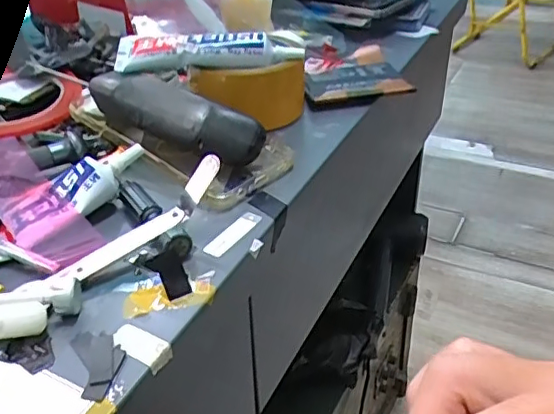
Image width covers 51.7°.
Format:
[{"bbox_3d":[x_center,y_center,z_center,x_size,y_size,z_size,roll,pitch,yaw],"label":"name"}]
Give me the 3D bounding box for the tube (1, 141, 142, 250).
[{"bbox_3d":[-0.124,-0.012,0.353,0.090,0.018,0.040,-40,47,-22],"label":"tube"}]

